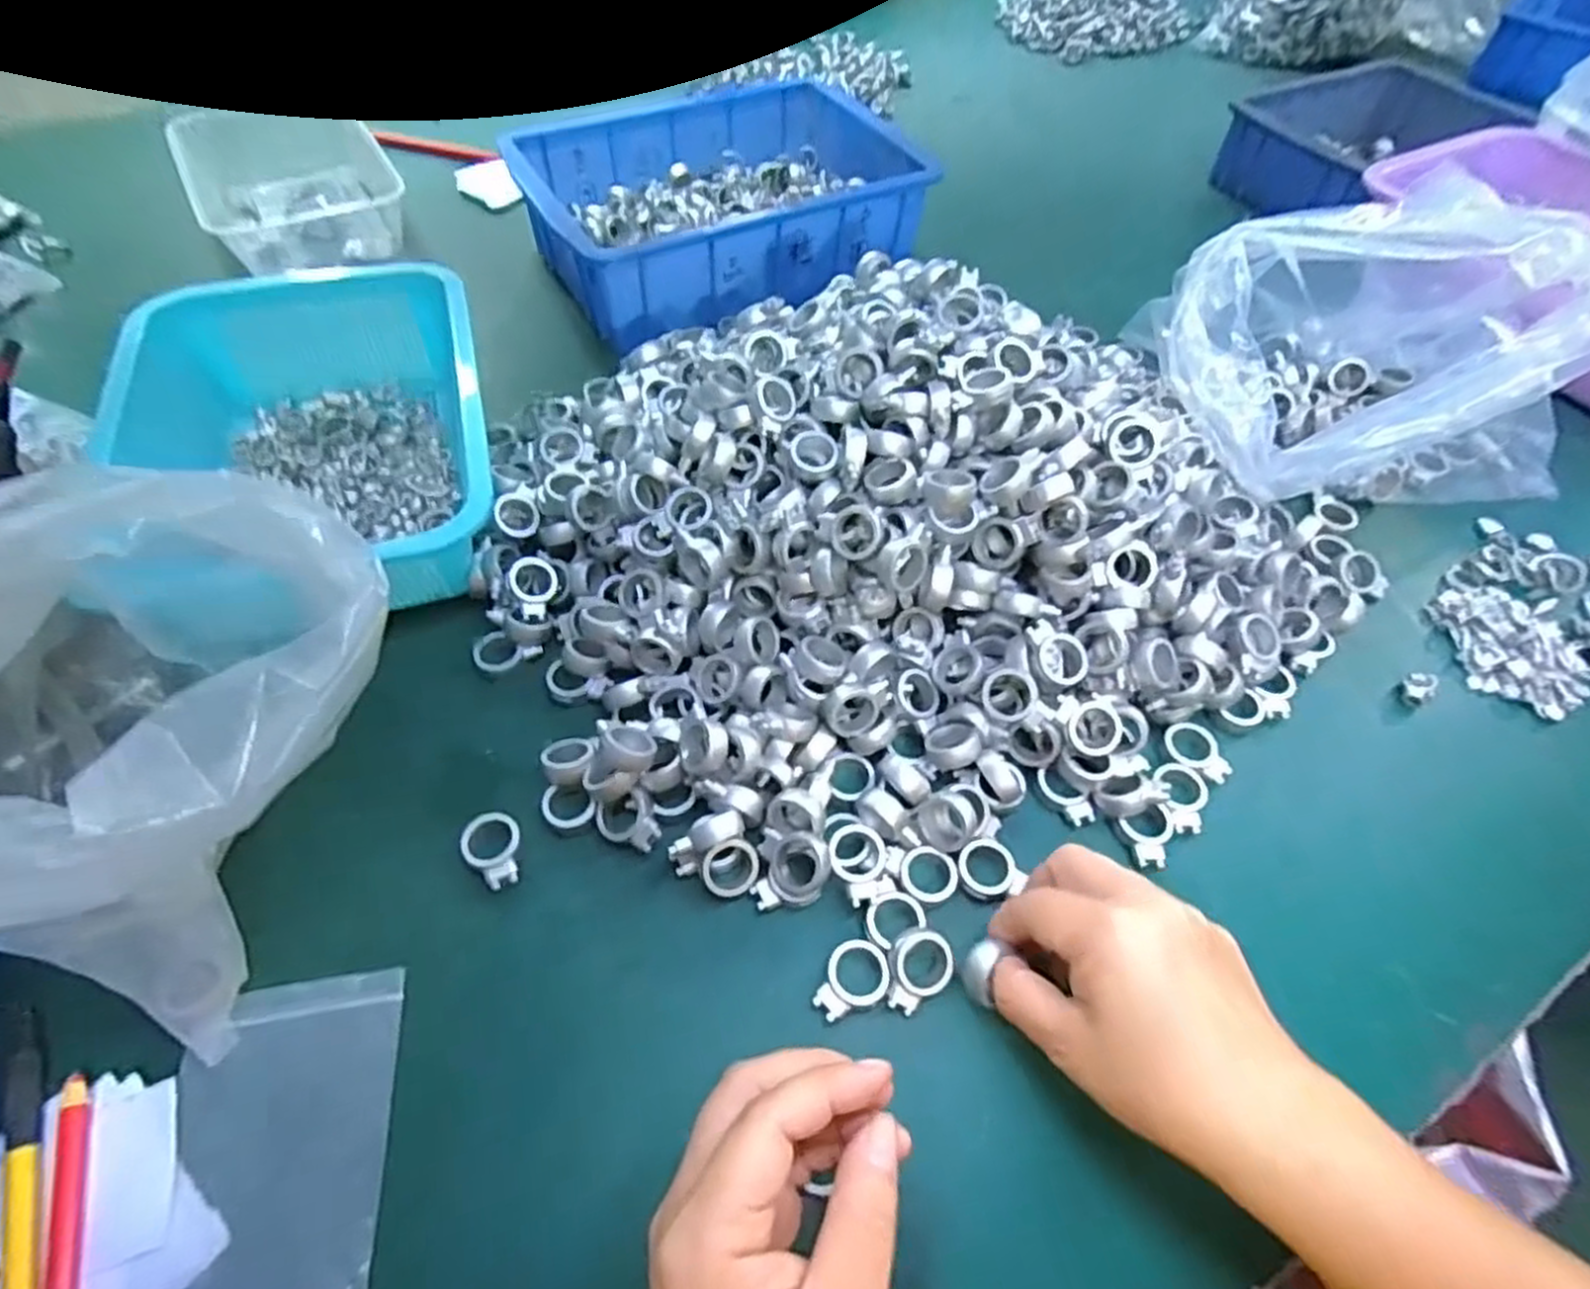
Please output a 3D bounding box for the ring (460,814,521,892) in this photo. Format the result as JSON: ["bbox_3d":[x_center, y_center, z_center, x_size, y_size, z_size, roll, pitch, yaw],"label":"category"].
[{"bbox_3d":[-0.138,0.094,0.356,0.025,0.009,0.035,-22,58,-17],"label":"ring"}]

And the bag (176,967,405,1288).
[{"bbox_3d":[-0.194,0.193,0.292,0.078,0.006,0.125,-6,53,-7],"label":"bag"}]

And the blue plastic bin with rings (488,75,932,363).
[{"bbox_3d":[-0.061,-0.360,0.634,0.287,0.078,0.191,-25,59,-18],"label":"blue plastic bin with rings"}]

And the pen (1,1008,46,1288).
[{"bbox_3d":[-0.276,0.200,0.277,0.013,0.010,0.141,-22,58,-16],"label":"pen"}]

